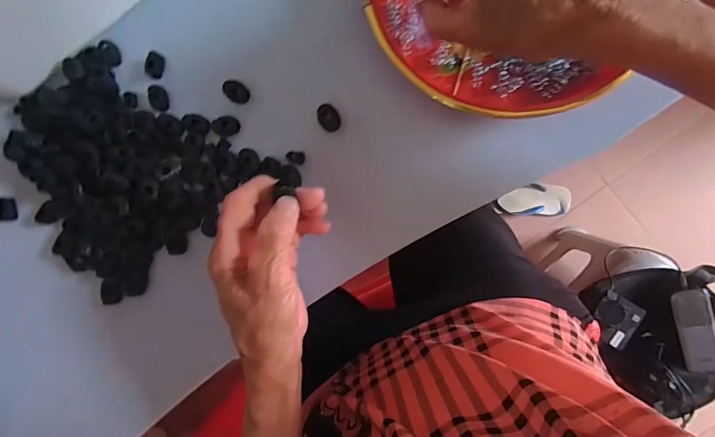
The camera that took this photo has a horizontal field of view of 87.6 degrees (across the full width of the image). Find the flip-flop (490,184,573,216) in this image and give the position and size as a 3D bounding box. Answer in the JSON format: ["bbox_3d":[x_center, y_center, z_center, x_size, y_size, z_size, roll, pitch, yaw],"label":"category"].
[{"bbox_3d":[0.440,-0.046,0.946,0.202,0.023,0.079,-5,87,-7],"label":"flip-flop"}]

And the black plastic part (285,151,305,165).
[{"bbox_3d":[-0.051,-0.050,0.308,0.015,0.004,0.010,7,88,7],"label":"black plastic part"}]

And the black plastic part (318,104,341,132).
[{"bbox_3d":[-0.023,-0.083,0.305,0.017,0.006,0.021,-28,85,4],"label":"black plastic part"}]

